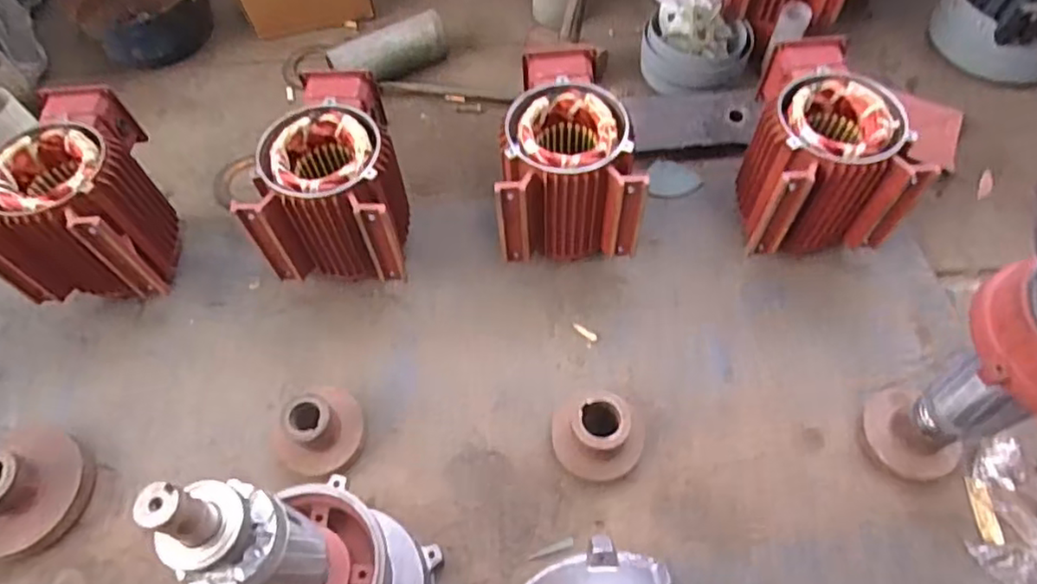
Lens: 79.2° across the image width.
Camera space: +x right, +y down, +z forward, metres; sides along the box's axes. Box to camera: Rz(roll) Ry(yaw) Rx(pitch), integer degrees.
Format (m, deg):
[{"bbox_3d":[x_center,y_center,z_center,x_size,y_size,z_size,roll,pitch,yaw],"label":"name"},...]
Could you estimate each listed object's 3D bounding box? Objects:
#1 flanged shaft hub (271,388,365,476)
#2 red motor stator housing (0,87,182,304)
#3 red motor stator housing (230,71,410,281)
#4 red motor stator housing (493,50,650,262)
[{"bbox_3d":[-0.258,0.178,0.812,0.106,0.082,0.118,37,67,20],"label":"flanged shaft hub"},{"bbox_3d":[-0.628,-0.136,0.925,0.182,0.200,0.251,-1,59,0],"label":"red motor stator housing"},{"bbox_3d":[-0.259,-0.162,0.936,0.191,0.202,0.247,2,60,2],"label":"red motor stator housing"},{"bbox_3d":[0.071,-0.199,0.927,0.185,0.187,0.249,0,59,1],"label":"red motor stator housing"}]

